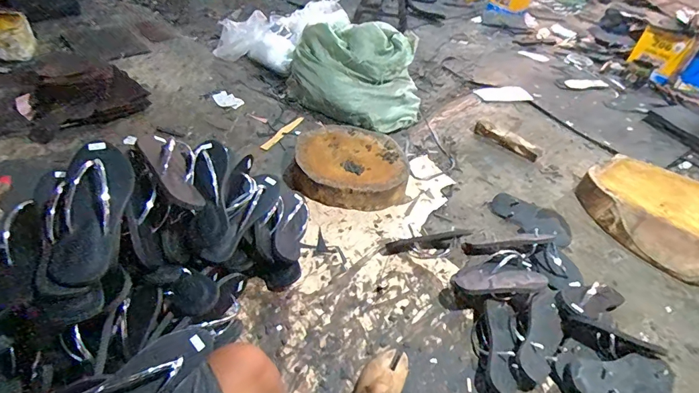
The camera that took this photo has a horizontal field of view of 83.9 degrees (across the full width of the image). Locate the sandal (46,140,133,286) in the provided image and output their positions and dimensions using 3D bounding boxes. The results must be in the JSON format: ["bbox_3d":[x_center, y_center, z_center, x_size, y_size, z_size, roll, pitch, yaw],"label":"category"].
[{"bbox_3d":[-0.414,0.020,0.625,0.097,0.062,0.232,4,76,-1],"label":"sandal"}]

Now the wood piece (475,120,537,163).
[{"bbox_3d":[0.620,-0.224,1.529,0.263,0.039,0.066,31,49,25],"label":"wood piece"}]

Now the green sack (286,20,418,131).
[{"bbox_3d":[0.028,-0.495,1.550,0.545,0.275,0.388,3,43,-6],"label":"green sack"}]

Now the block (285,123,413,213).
[{"bbox_3d":[-0.004,-0.097,1.228,0.365,0.095,0.323,2,43,-7],"label":"block"}]

